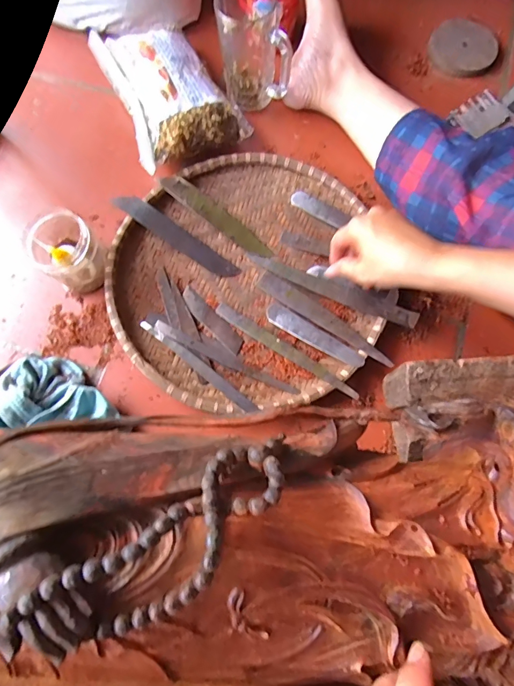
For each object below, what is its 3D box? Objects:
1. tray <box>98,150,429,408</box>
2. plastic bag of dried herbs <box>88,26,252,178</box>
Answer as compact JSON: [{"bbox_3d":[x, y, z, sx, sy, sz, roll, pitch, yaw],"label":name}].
[{"bbox_3d":[-0.012,-0.085,0.505,0.320,0.034,0.330,-9,72,-1],"label":"tray"},{"bbox_3d":[-0.127,-0.351,0.570,0.149,0.071,0.239,-27,73,-6],"label":"plastic bag of dried herbs"}]

